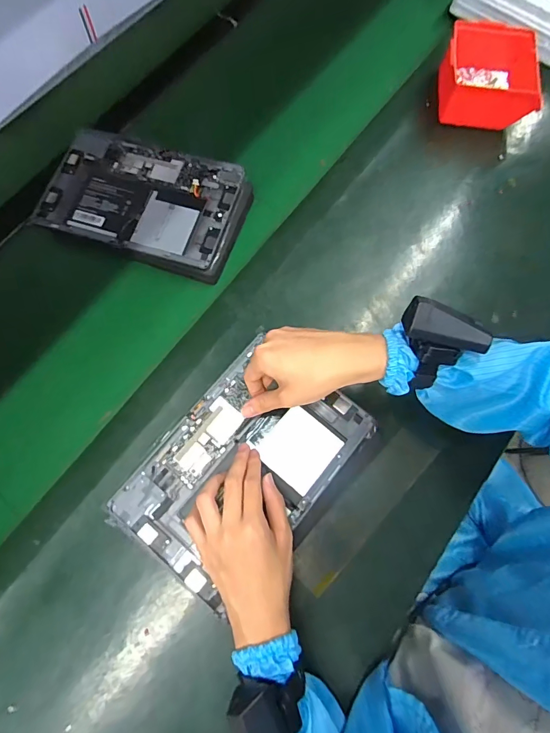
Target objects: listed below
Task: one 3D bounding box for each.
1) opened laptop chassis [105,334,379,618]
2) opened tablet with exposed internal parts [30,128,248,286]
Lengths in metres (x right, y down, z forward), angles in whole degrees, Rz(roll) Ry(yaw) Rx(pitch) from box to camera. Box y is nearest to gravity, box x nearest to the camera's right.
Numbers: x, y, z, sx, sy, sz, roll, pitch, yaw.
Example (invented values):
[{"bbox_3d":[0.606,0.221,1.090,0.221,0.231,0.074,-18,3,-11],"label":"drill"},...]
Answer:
[{"bbox_3d":[-0.033,0.106,0.420,0.170,0.014,0.253,39,77,13],"label":"opened laptop chassis"},{"bbox_3d":[-0.177,-0.229,0.538,0.270,0.017,0.177,18,74,8],"label":"opened tablet with exposed internal parts"}]

